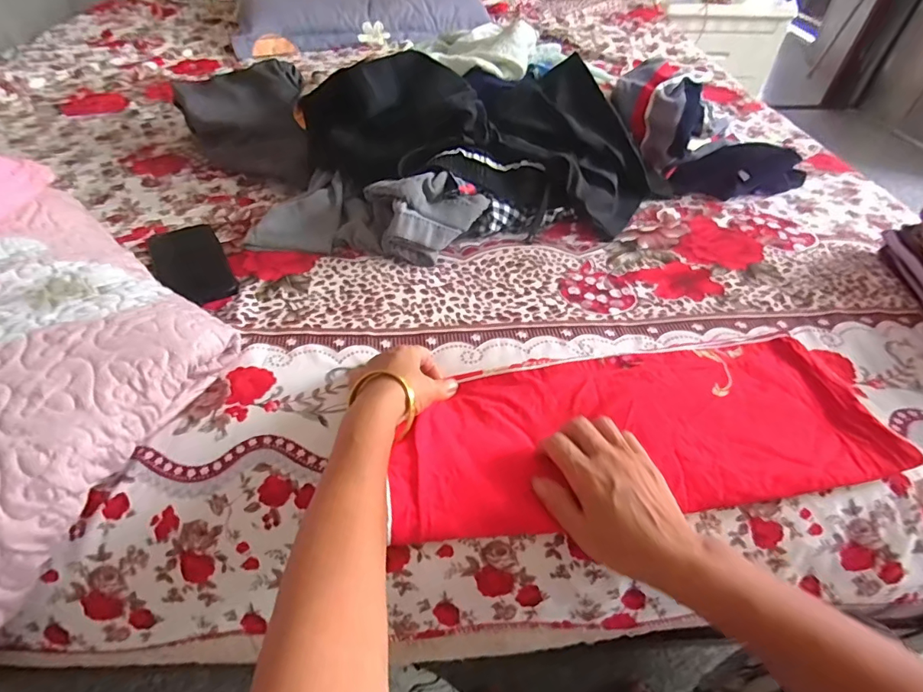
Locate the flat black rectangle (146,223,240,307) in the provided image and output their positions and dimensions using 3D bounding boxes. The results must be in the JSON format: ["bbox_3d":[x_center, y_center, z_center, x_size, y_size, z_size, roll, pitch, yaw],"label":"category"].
[{"bbox_3d":[-0.332,-0.105,0.576,0.076,0.011,0.179,-25,53,-22],"label":"flat black rectangle"}]

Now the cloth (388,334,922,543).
[{"bbox_3d":[0.149,0.069,0.409,0.408,0.025,0.161,-8,48,-8],"label":"cloth"}]

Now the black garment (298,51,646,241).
[{"bbox_3d":[0.026,-0.295,0.663,0.461,0.158,0.207,13,49,10],"label":"black garment"}]

